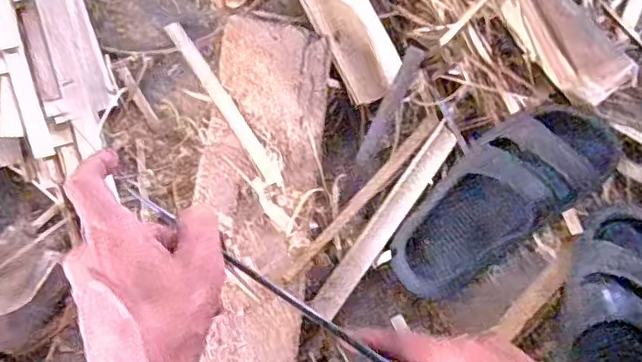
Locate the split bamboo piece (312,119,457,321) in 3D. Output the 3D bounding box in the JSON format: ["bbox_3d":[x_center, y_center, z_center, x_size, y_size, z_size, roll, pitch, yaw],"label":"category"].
[{"bbox_3d":[0.069,0.038,0.613,0.028,0.010,0.232,35,80,7],"label":"split bamboo piece"}]

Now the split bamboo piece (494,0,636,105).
[{"bbox_3d":[0.190,-0.202,0.608,0.053,0.049,0.306,-39,81,-8],"label":"split bamboo piece"}]

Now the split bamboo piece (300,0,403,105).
[{"bbox_3d":[0.012,-0.206,0.649,0.069,0.034,0.252,-27,79,-5],"label":"split bamboo piece"}]

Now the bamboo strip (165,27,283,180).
[{"bbox_3d":[-0.106,-0.088,0.632,0.018,0.006,0.237,-33,67,-6],"label":"bamboo strip"}]

